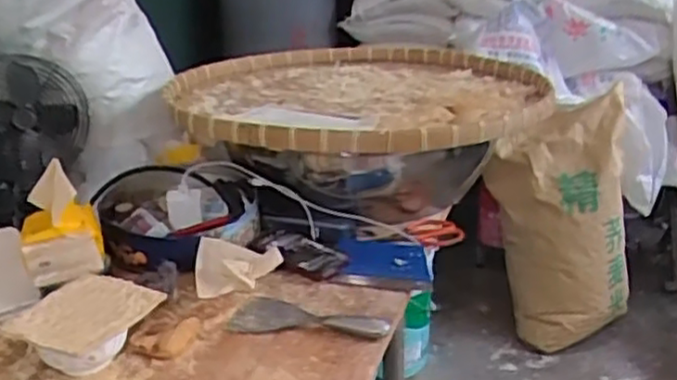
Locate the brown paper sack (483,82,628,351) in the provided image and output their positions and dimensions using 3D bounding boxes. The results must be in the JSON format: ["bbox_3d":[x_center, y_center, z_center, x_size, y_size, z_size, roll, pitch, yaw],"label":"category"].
[{"bbox_3d":[0.548,0.084,1.781,0.313,0.567,0.204,-7,22,-16],"label":"brown paper sack"}]

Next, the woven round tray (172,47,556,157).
[{"bbox_3d":[0.038,-0.172,1.330,0.679,0.079,0.696,-1,22,0],"label":"woven round tray"}]

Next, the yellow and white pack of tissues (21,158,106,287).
[{"bbox_3d":[-0.409,0.044,1.037,0.106,0.135,0.118,-9,23,-19],"label":"yellow and white pack of tissues"}]

